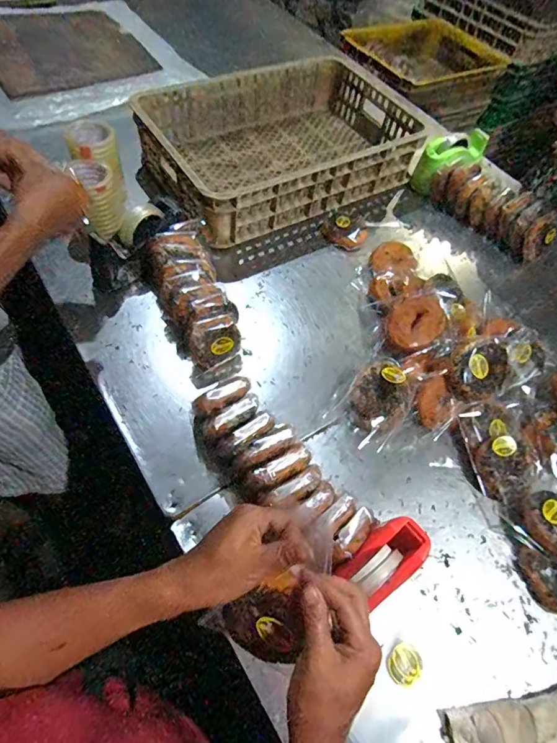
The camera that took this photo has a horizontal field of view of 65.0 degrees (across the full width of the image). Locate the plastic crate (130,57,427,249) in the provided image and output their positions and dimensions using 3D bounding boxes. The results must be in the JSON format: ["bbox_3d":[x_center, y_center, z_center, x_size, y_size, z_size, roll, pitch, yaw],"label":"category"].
[{"bbox_3d":[0.005,-0.576,1.087,0.650,0.140,0.464,-25,63,-19],"label":"plastic crate"}]

